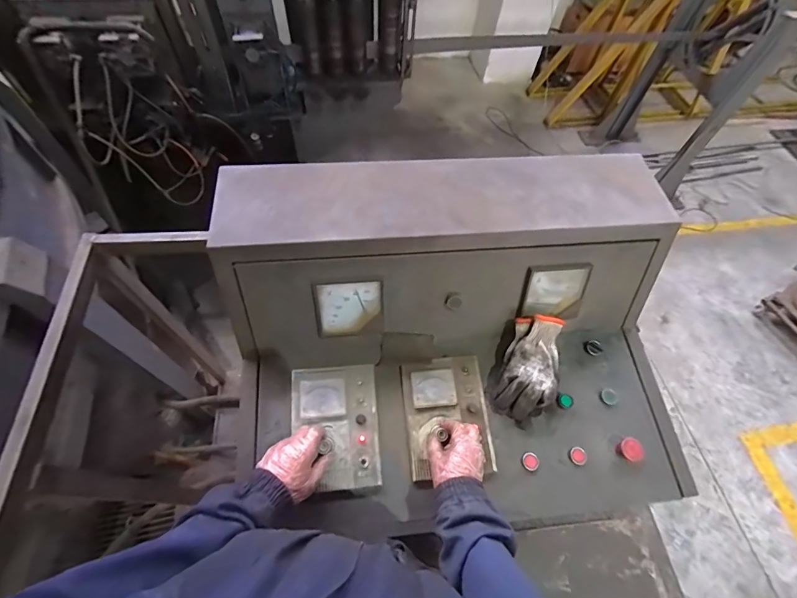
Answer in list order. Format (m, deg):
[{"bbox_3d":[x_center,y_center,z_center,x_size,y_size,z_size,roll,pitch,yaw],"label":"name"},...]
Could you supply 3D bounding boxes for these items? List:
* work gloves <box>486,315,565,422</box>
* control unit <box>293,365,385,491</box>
[{"bbox_3d":[0.246,0.129,0.716,0.115,0.064,0.202,21,84,7],"label":"work gloves"},{"bbox_3d":[-0.108,0.216,0.645,0.148,0.047,0.203,-5,61,-6],"label":"control unit"}]

